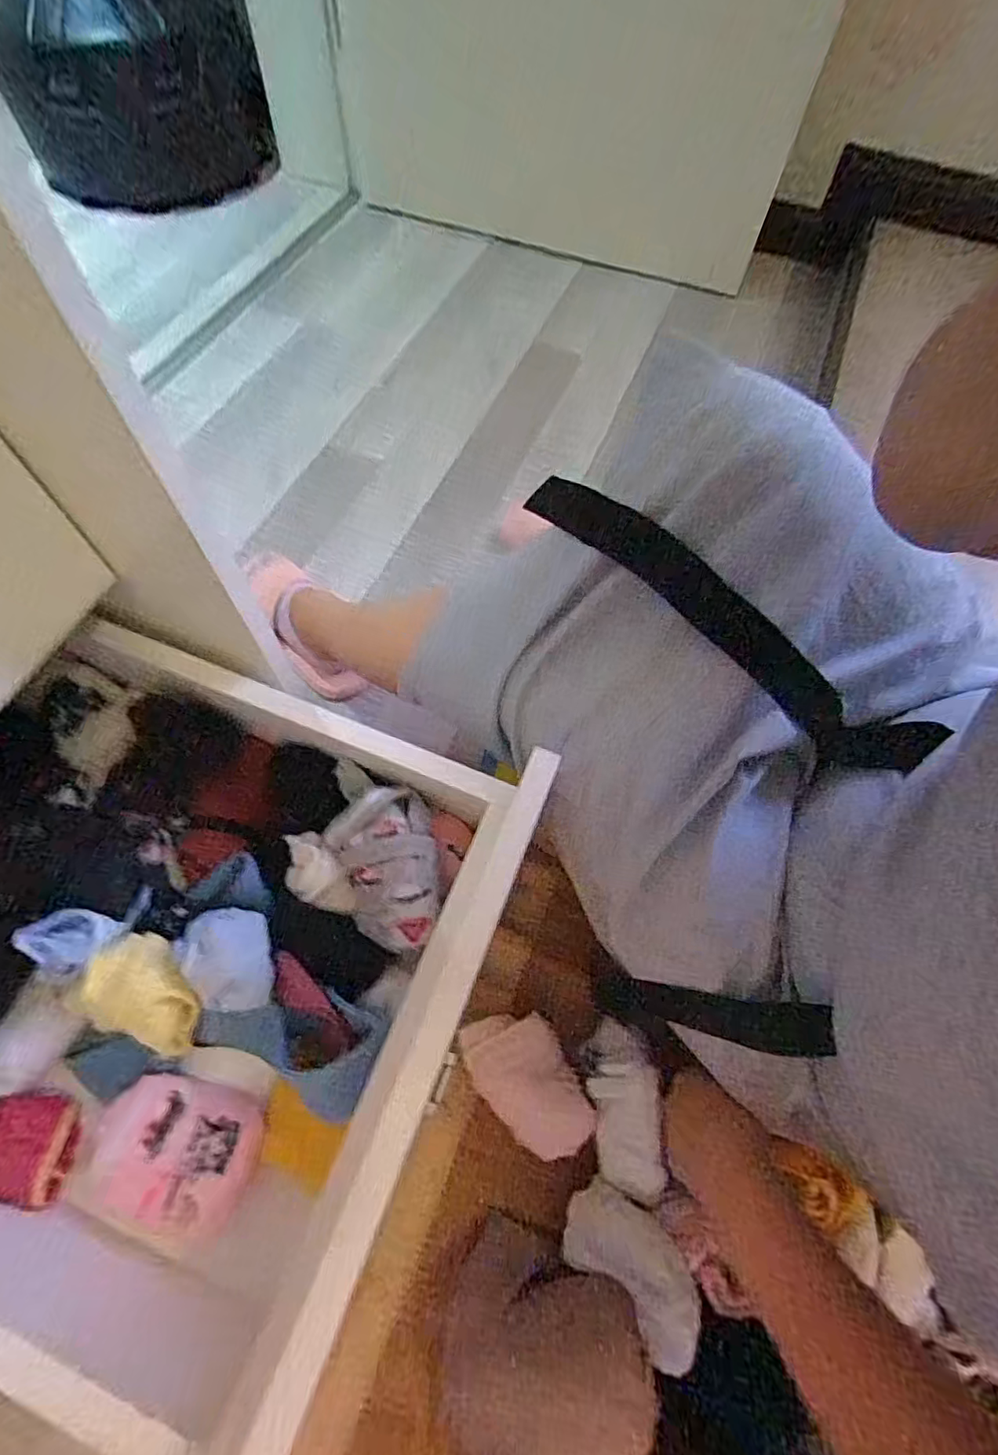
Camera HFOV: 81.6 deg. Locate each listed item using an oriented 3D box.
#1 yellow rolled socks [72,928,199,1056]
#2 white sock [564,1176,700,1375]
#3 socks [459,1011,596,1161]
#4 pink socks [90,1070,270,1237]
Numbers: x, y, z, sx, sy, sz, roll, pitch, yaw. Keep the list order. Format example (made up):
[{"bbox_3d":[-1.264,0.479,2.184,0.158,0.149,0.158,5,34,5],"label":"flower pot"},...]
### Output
[{"bbox_3d":[-0.243,0.184,0.404,0.078,0.051,0.063,20,67,7],"label":"yellow rolled socks"},{"bbox_3d":[0.088,0.347,0.374,0.088,0.037,0.055,39,70,14],"label":"white sock"},{"bbox_3d":[0.021,0.269,0.440,0.068,0.028,0.104,-25,69,-13],"label":"socks"},{"bbox_3d":[-0.214,0.275,0.377,0.111,0.026,0.072,12,66,3],"label":"pink socks"}]

